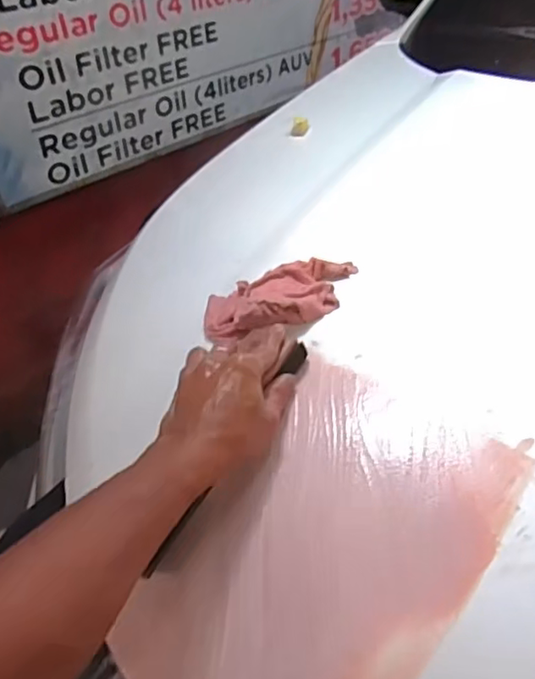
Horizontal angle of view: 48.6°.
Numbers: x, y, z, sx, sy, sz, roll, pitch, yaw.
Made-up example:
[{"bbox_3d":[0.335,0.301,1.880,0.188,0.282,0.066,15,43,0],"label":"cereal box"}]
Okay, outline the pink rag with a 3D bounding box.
[{"bbox_3d":[0.013,-0.041,0.601,0.155,0.035,0.082,-6,35,1],"label":"pink rag"}]

